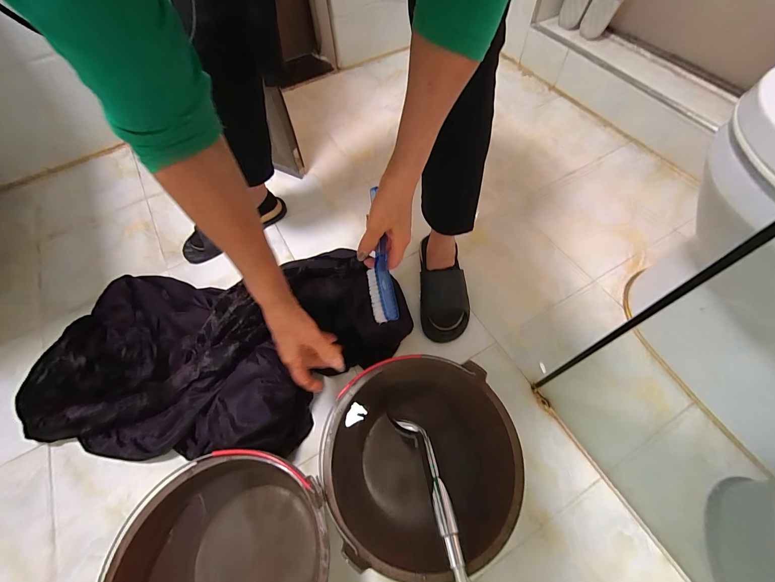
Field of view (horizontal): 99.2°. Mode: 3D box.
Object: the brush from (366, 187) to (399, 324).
[{"bbox_3d":[-0.012,-0.047,0.467,0.036,0.033,0.180,-5,84,-1],"label":"brush"}]

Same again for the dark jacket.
[{"bbox_3d":[-0.360,0.101,0.672,0.776,0.152,0.430,-7,61,-2],"label":"dark jacket"}]

